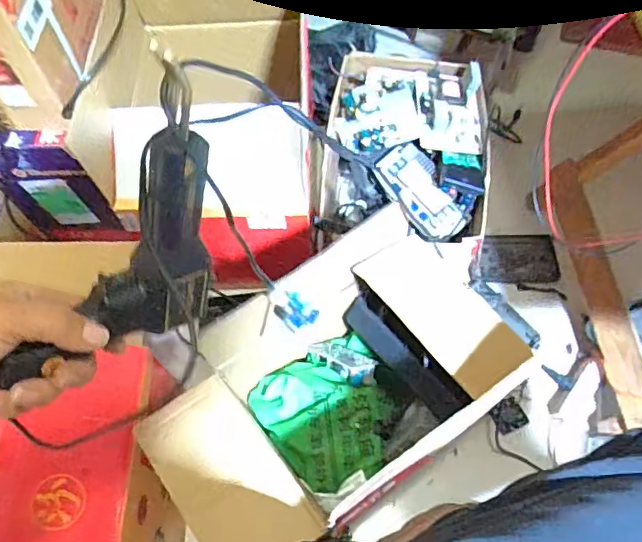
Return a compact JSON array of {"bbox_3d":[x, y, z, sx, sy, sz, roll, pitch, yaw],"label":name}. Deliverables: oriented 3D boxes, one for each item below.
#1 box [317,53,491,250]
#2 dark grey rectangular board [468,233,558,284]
[{"bbox_3d":[0.146,-0.196,1.009,0.274,0.195,0.359,2,63,3],"label":"box"},{"bbox_3d":[0.362,-0.023,1.053,0.152,0.019,0.088,0,88,12],"label":"dark grey rectangular board"}]

